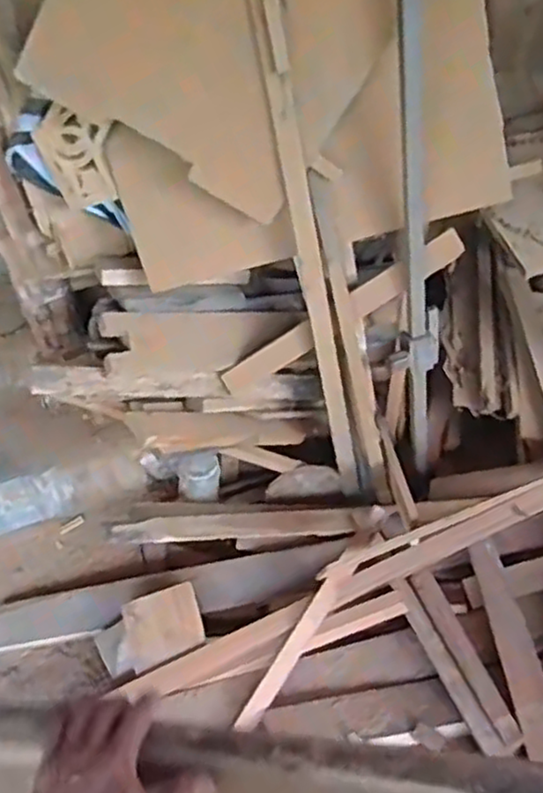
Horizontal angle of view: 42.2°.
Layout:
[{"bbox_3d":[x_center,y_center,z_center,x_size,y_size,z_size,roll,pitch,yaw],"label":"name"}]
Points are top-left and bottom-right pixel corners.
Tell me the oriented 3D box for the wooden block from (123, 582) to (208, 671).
[{"bbox_3d":[-0.226,0.476,1.464,0.164,0.014,0.136,-24,76,2],"label":"wooden block"}]

